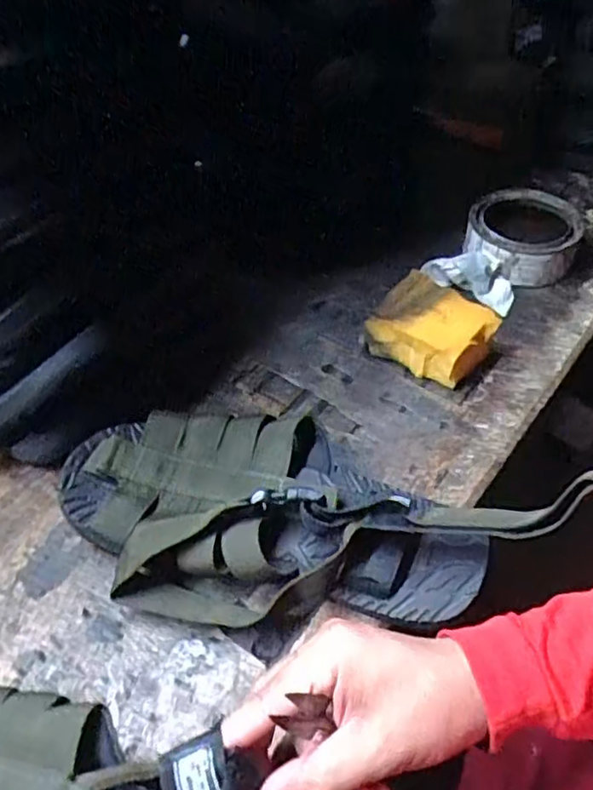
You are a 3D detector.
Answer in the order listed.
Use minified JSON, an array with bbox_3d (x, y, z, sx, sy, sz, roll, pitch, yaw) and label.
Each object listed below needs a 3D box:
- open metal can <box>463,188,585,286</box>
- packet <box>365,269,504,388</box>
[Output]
[{"bbox_3d":[0.220,-0.154,0.620,0.101,0.055,0.107,-1,47,1],"label":"open metal can"},{"bbox_3d":[0.115,-0.054,0.537,0.097,0.050,0.069,20,51,20],"label":"packet"}]

